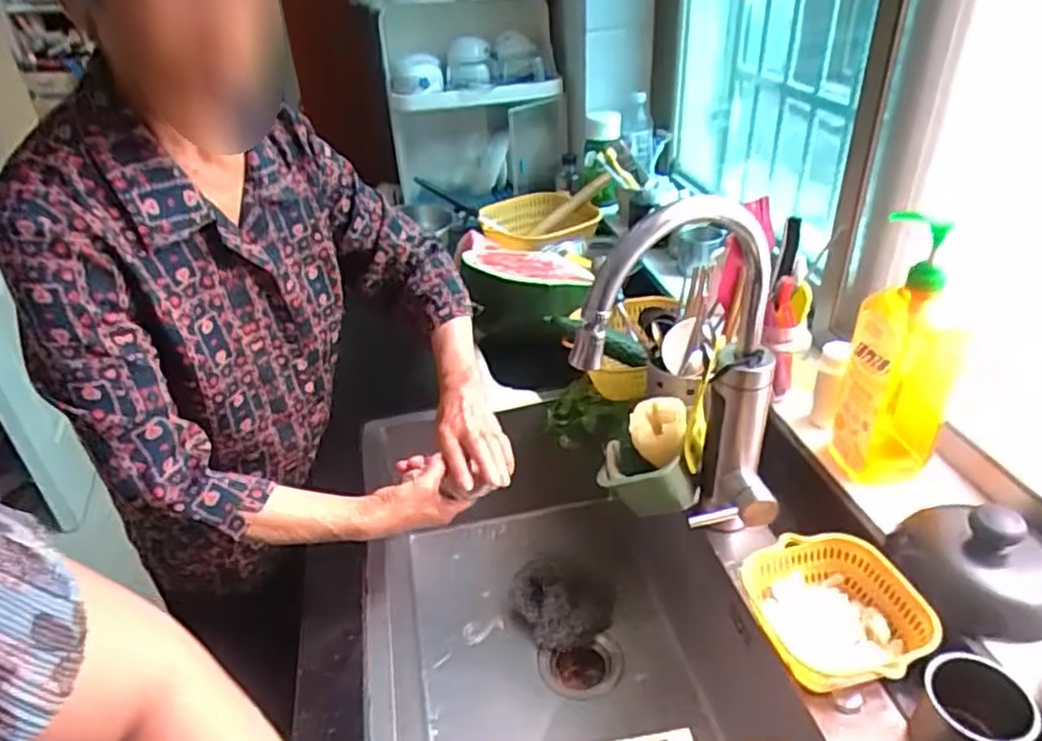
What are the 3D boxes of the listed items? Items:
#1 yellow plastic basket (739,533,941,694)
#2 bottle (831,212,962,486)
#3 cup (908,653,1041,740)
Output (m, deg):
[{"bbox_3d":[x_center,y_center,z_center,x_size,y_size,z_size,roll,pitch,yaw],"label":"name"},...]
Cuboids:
[{"bbox_3d":[0.293,0.221,0.625,0.136,0.060,0.144,-6,34,-3],"label":"yellow plastic basket"},{"bbox_3d":[0.383,-0.010,0.690,0.095,0.269,0.072,17,39,28],"label":"bottle"},{"bbox_3d":[0.352,0.271,0.540,0.070,0.067,0.072,-3,34,2],"label":"cup"}]

